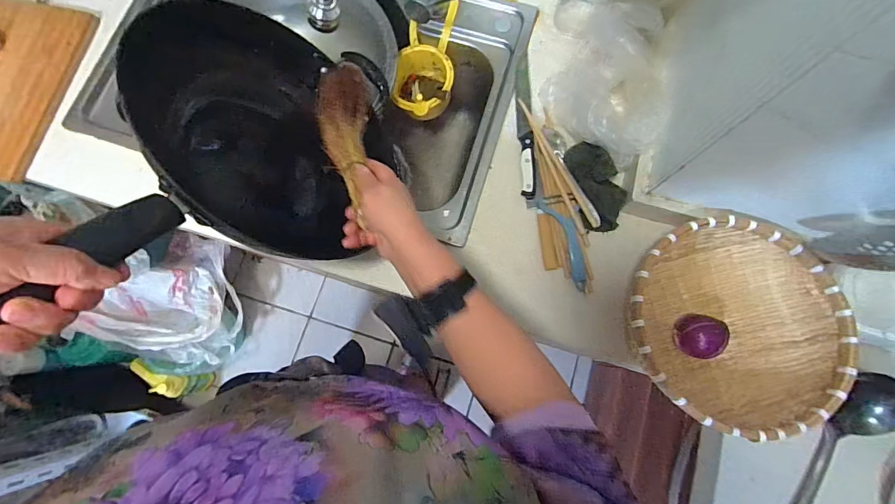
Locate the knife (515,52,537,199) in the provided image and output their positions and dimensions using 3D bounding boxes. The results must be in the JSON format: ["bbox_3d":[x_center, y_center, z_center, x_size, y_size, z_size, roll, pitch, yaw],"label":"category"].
[{"bbox_3d":[0.124,-0.208,0.639,0.026,0.013,0.247,0,77,0],"label":"knife"}]

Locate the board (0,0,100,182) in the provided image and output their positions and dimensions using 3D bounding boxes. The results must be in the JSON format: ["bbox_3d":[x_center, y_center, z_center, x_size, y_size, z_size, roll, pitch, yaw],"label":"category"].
[{"bbox_3d":[-0.739,-0.278,0.653,0.235,0.025,0.306,12,80,-1],"label":"board"}]

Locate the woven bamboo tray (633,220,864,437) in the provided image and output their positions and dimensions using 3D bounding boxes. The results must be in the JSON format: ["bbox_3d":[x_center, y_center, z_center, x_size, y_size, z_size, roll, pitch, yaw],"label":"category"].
[{"bbox_3d":[0.368,0.097,0.536,0.262,0.090,0.259,28,79,6],"label":"woven bamboo tray"}]

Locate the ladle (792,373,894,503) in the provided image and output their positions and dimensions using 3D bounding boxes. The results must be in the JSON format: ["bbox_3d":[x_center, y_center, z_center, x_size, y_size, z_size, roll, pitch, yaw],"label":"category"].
[{"bbox_3d":[0.486,0.312,0.500,0.087,0.050,0.333,31,79,7],"label":"ladle"}]

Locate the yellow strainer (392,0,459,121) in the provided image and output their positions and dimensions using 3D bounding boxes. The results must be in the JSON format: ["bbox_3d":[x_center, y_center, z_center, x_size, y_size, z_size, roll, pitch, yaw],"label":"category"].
[{"bbox_3d":[-0.041,-0.324,0.730,0.104,0.126,0.172,4,77,1],"label":"yellow strainer"}]

